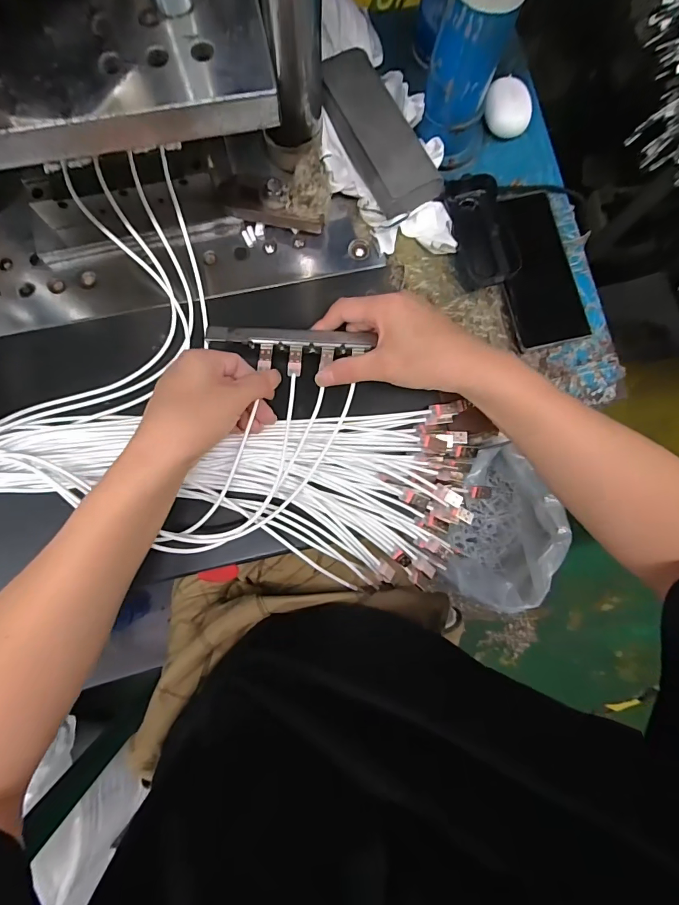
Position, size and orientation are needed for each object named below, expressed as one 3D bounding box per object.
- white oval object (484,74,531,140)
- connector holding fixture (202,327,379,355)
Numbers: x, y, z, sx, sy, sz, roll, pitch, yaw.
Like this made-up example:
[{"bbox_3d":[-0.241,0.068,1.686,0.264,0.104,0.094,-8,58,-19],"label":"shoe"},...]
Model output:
[{"bbox_3d":[0.173,-0.352,0.431,0.052,0.035,0.044,26,82,0],"label":"white oval object"},{"bbox_3d":[-0.045,-0.105,0.386,0.149,0.014,0.019,4,83,3],"label":"connector holding fixture"}]

